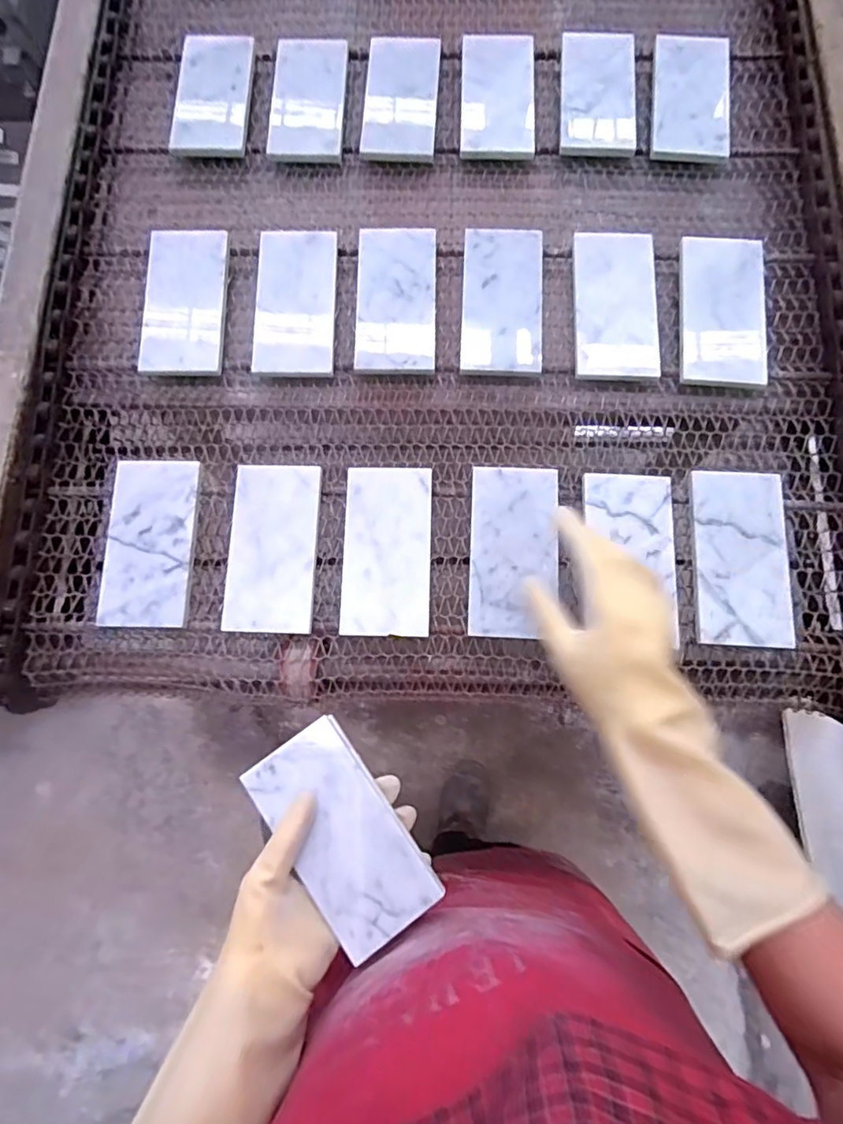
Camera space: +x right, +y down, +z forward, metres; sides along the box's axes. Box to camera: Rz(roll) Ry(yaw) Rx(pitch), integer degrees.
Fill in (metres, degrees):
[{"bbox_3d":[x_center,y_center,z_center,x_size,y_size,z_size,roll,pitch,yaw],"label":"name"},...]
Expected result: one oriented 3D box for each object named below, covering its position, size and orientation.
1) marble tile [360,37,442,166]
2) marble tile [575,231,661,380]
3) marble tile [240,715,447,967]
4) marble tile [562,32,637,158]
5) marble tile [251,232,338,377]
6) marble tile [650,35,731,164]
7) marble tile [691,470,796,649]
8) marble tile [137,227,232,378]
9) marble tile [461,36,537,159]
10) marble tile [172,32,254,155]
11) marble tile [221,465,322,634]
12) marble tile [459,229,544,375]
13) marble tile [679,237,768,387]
[{"bbox_3d":[-0.021,-0.521,0.640,0.079,0.013,0.167,4,75,2],"label":"marble tile"},{"bbox_3d":[0.192,-0.255,0.563,0.078,0.012,0.156,3,78,2],"label":"marble tile"},{"bbox_3d":[-0.058,0.197,0.416,0.076,0.009,0.150,-34,76,-11],"label":"marble tile"},{"bbox_3d":[0.197,-0.521,0.633,0.080,0.015,0.159,3,77,5],"label":"marble tile"},{"bbox_3d":[-0.126,-0.261,0.574,0.078,0.008,0.162,-1,77,4],"label":"marble tile"},{"bbox_3d":[0.295,-0.508,0.626,0.082,0.014,0.158,7,76,5],"label":"marble tile"},{"bbox_3d":[0.280,-0.005,0.500,0.077,0.008,0.154,5,74,3],"label":"marble tile"},{"bbox_3d":[-0.238,-0.259,0.573,0.081,0.011,0.158,1,78,3],"label":"marble tile"},{"bbox_3d":[0.085,-0.516,0.634,0.079,0.009,0.157,2,77,4],"label":"marble tile"},{"bbox_3d":[-0.233,-0.526,0.642,0.082,0.012,0.153,2,79,1],"label":"marble tile"},{"bbox_3d":[-0.135,-0.014,0.519,0.079,0.006,0.153,0,77,5],"label":"marble tile"},{"bbox_3d":[0.081,-0.262,0.568,0.078,0.008,0.160,3,78,3],"label":"marble tile"},{"bbox_3d":[0.297,-0.247,0.562,0.081,0.011,0.157,6,78,2],"label":"marble tile"}]

